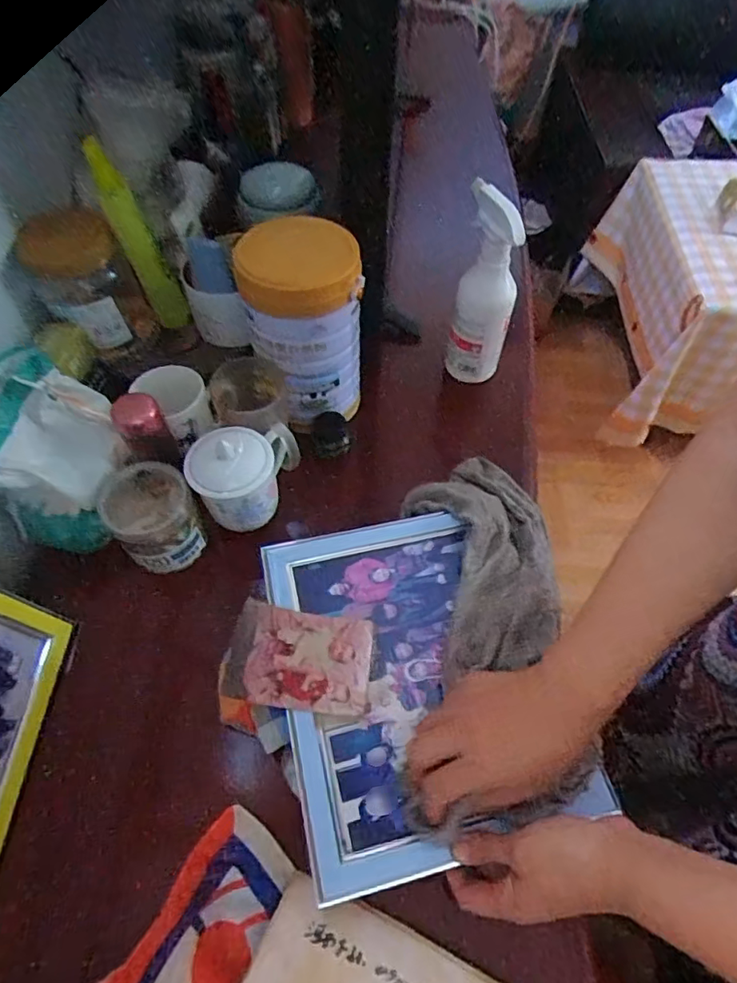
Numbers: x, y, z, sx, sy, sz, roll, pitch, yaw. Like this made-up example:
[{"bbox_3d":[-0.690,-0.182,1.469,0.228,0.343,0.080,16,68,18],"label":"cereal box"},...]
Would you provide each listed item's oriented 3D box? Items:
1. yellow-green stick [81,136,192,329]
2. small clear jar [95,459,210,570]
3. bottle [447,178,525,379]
[{"bbox_3d":[-0.247,-0.272,0.590,0.044,0.201,0.049,-24,60,-14],"label":"yellow-green stick"},{"bbox_3d":[-0.215,0.029,0.555,0.085,0.094,0.068,-29,62,-17],"label":"small clear jar"},{"bbox_3d":[0.140,-0.235,0.653,0.067,0.219,0.070,13,58,8],"label":"bottle"}]

